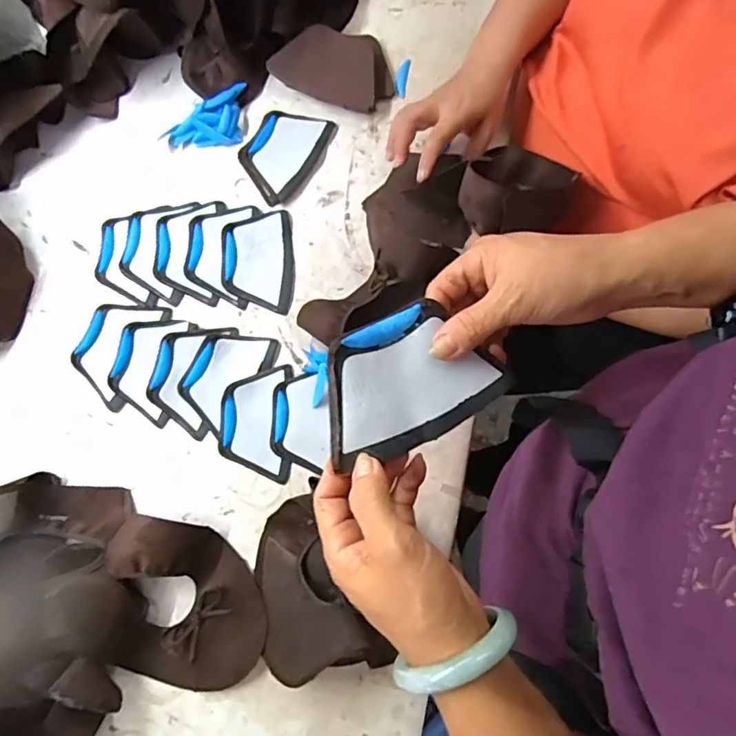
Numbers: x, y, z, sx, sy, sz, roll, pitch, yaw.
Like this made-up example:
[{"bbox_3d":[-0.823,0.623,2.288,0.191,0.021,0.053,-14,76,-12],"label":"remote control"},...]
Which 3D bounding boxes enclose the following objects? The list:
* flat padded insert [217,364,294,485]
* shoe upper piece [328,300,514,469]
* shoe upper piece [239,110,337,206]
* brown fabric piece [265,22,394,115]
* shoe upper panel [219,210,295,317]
[{"bbox_3d":[-0.121,0.058,0.558,0.074,0.013,0.120,-1,79,-1],"label":"flat padded insert"},{"bbox_3d":[0.025,0.005,0.320,0.115,0.024,0.079,-23,80,-5],"label":"shoe upper piece"},{"bbox_3d":[-0.103,-0.261,0.620,0.081,0.015,0.122,31,80,5],"label":"shoe upper piece"},{"bbox_3d":[-0.039,-0.363,0.630,0.138,0.030,0.094,14,79,2],"label":"brown fabric piece"},{"bbox_3d":[-0.126,-0.123,0.594,0.078,0.015,0.115,0,79,-1],"label":"shoe upper panel"}]

